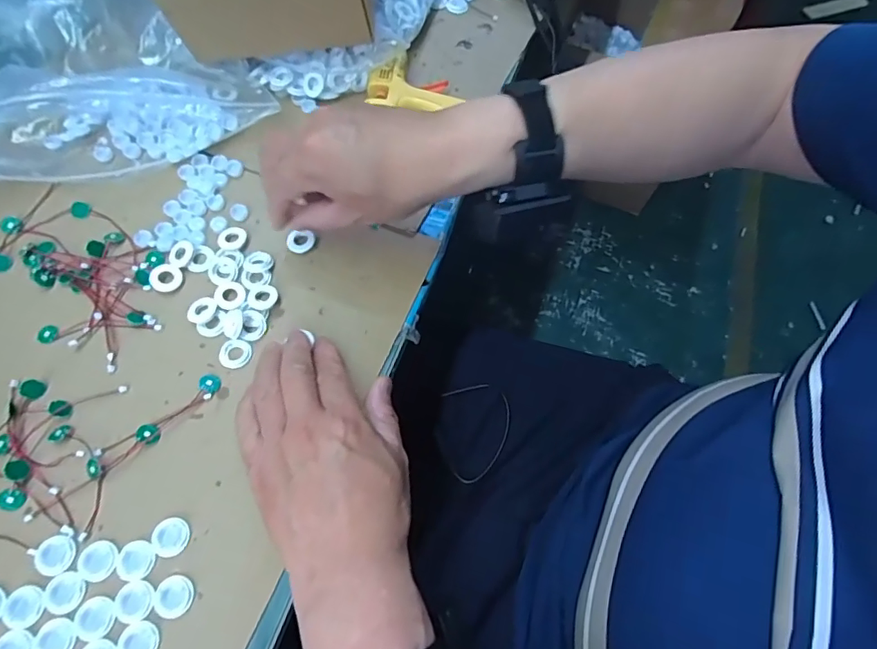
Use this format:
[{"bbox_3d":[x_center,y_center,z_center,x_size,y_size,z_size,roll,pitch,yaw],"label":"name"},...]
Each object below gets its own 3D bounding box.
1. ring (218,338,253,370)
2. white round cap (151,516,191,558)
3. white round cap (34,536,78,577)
[{"bbox_3d":[-0.154,0.022,0.381,0.023,0.004,0.023,1,66,-2],"label":"ring"},{"bbox_3d":[-0.174,0.137,0.325,0.023,0.004,0.023,1,66,-2],"label":"white round cap"},{"bbox_3d":[-0.243,0.146,0.318,0.023,0.004,0.022,1,66,-2],"label":"white round cap"}]

